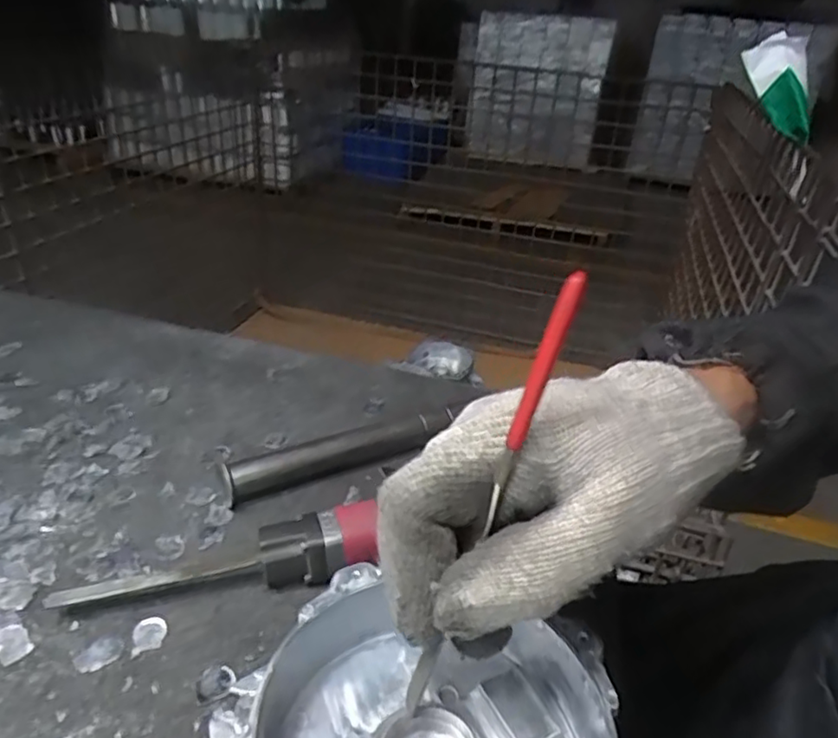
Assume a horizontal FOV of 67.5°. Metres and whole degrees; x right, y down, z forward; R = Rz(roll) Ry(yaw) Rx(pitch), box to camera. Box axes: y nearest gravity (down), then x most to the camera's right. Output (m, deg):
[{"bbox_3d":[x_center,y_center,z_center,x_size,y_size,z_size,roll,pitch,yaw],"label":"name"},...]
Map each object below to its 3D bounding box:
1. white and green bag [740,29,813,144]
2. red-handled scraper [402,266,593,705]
[{"bbox_3d":[0.442,-0.336,0.754,0.064,0.126,0.023,-18,20,30],"label":"white and green bag"},{"bbox_3d":[0.024,0.051,0.220,0.007,0.176,0.009,-1,26,-47],"label":"red-handled scraper"}]

